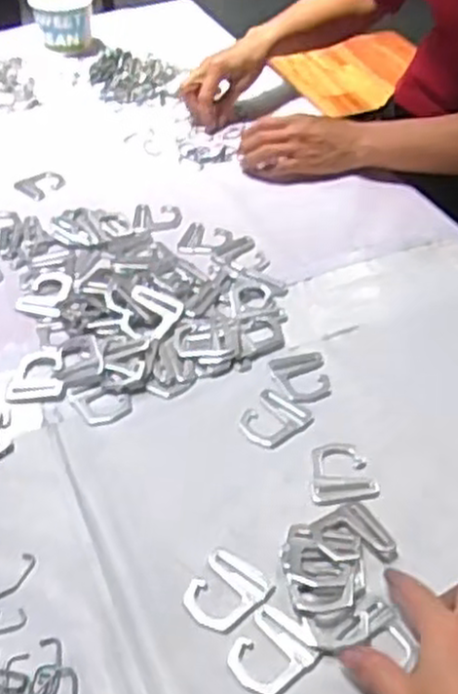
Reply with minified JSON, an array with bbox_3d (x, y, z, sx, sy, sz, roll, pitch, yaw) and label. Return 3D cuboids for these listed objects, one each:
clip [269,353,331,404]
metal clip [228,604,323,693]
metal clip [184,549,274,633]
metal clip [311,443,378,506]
[{"bbox_3d":[0.062,0.025,0.632,0.045,0.004,0.054,-8,44,-7],"label":"clip"},{"bbox_3d":[0.025,0.188,0.462,0.046,0.004,0.049,30,52,29],"label":"metal clip"},{"bbox_3d":[-0.004,0.161,0.492,0.047,0.004,0.049,31,52,29],"label":"metal clip"},{"bbox_3d":[0.087,0.095,0.559,0.049,0.008,0.055,3,44,5],"label":"metal clip"}]

